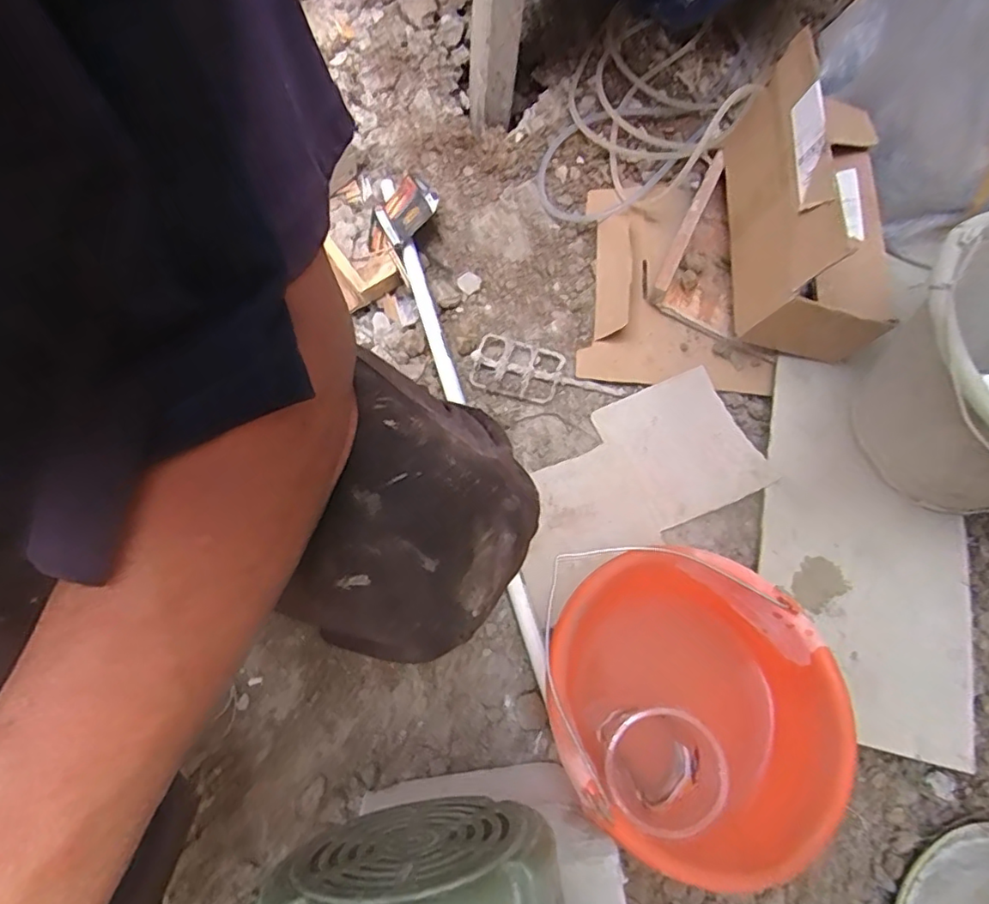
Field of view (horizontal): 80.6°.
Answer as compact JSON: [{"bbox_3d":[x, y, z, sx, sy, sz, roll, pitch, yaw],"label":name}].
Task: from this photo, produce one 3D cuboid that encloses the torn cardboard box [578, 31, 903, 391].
[{"bbox_3d":[0.297,-0.284,0.722,0.325,0.227,0.366,8,71,0],"label":"torn cardboard box"}]

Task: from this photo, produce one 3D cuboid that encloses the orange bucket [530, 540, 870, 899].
[{"bbox_3d":[0.157,0.230,0.544,0.222,0.186,0.239,8,71,0],"label":"orange bucket"}]

